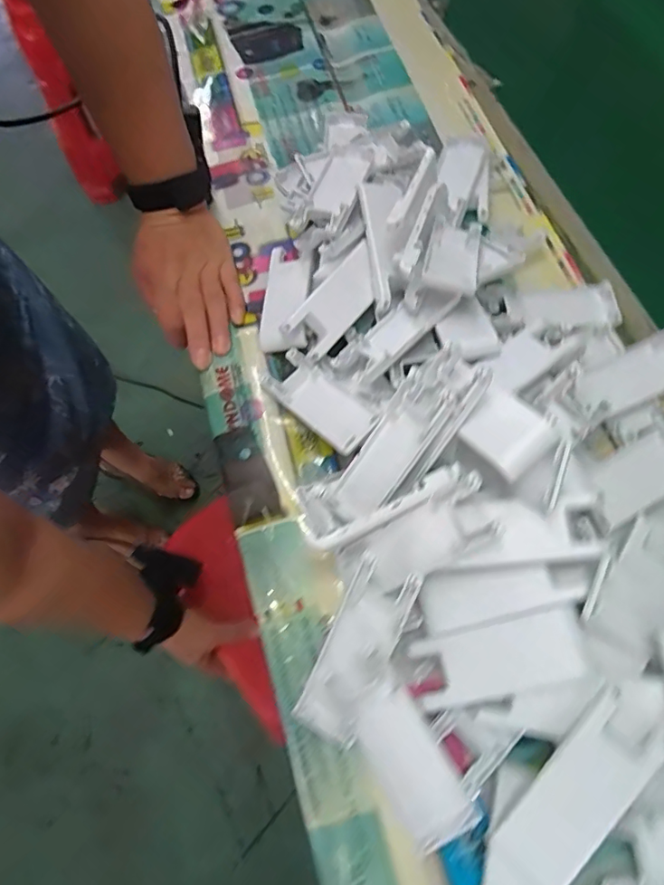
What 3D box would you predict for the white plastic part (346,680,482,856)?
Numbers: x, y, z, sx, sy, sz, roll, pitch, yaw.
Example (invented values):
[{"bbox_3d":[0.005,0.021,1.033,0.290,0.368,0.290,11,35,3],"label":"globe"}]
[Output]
[{"bbox_3d":[0.042,0.179,0.291,0.039,0.008,0.078,-36,72,6],"label":"white plastic part"}]

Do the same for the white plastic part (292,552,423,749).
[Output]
[{"bbox_3d":[0.016,0.123,0.310,0.044,0.015,0.102,19,75,23],"label":"white plastic part"}]

